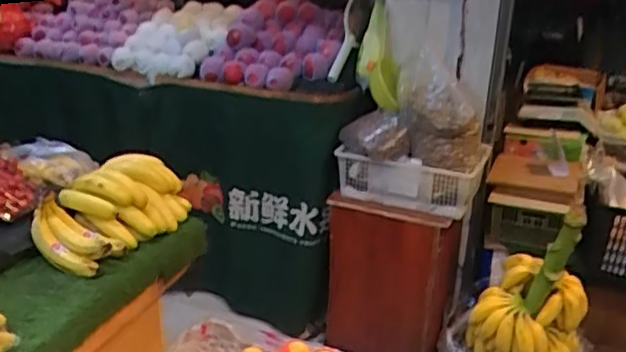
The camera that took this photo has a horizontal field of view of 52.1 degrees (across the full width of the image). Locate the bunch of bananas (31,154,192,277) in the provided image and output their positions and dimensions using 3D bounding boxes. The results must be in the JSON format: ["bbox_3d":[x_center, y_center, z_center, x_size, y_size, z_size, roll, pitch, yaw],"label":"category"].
[{"bbox_3d":[-0.427,0.058,1.423,0.231,0.127,0.399,5,22,9],"label":"bunch of bananas"}]

